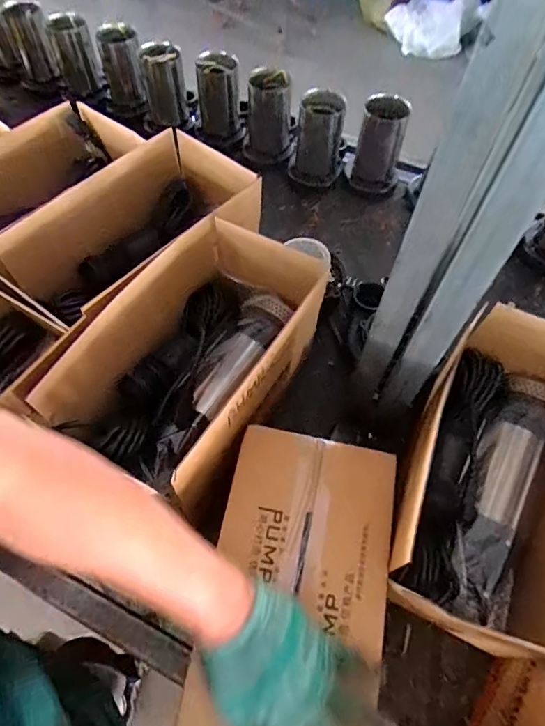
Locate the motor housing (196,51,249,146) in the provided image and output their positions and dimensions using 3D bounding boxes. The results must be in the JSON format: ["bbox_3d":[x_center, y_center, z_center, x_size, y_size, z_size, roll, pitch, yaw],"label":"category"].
[{"bbox_3d":[-0.122,-0.619,1.050,0.104,0.177,0.105,-7,60,-6],"label":"motor housing"}]

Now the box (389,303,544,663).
[{"bbox_3d":[0.273,0.130,0.546,0.188,0.176,0.350,25,62,12],"label":"box"}]

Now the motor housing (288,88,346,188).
[{"bbox_3d":[0.098,-0.474,0.959,0.116,0.173,0.122,7,60,2],"label":"motor housing"}]

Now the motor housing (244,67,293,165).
[{"bbox_3d":[-0.009,-0.565,1.025,0.111,0.174,0.100,3,60,-1],"label":"motor housing"}]

